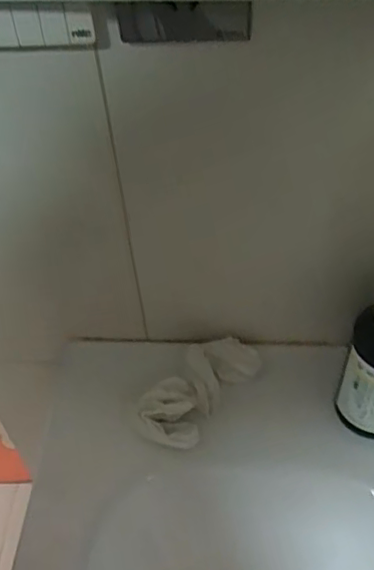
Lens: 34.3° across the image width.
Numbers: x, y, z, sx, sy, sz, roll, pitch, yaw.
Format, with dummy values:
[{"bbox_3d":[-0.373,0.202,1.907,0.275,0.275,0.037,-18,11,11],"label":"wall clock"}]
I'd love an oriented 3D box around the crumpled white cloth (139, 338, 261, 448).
[{"bbox_3d":[0.011,0.100,0.594,0.059,0.029,0.130,33,59,28],"label":"crumpled white cloth"}]

